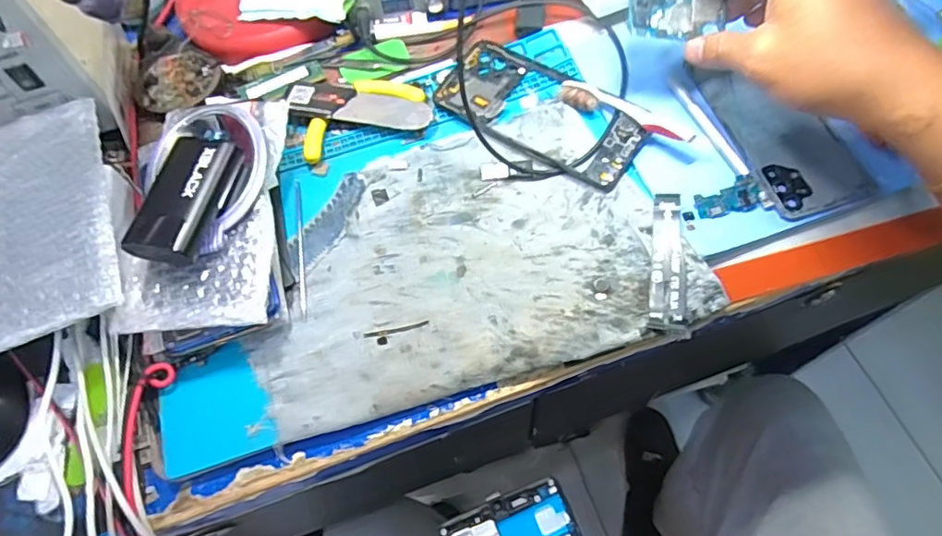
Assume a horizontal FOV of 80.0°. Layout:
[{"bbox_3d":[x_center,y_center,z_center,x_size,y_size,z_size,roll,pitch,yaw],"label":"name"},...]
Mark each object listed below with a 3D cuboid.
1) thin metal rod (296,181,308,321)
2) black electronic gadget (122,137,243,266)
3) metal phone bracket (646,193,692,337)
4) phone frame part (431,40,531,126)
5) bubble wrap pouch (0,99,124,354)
[{"bbox_3d":[-0.119,-0.016,0.392,0.005,0.004,0.110,-11,63,-2],"label":"thin metal rod"},{"bbox_3d":[-0.181,-0.043,0.356,0.044,0.027,0.081,11,64,9],"label":"black electronic gadget"},{"bbox_3d":[0.126,-0.004,0.362,0.022,0.010,0.098,3,63,6],"label":"metal phone bracket"},{"bbox_3d":[0.008,-0.146,0.442,0.053,0.008,0.068,29,69,17],"label":"phone frame part"},{"bbox_3d":[-0.284,-0.033,0.362,0.097,0.008,0.177,-23,64,-6],"label":"bubble wrap pouch"}]

